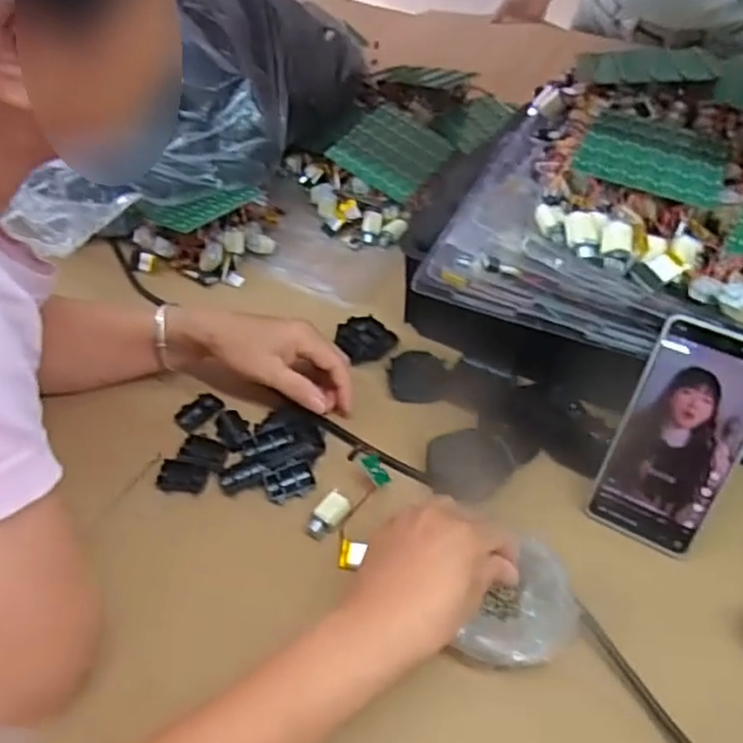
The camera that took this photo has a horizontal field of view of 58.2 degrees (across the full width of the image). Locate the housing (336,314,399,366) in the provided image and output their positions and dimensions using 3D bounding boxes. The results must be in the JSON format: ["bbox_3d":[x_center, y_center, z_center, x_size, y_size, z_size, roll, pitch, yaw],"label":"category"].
[{"bbox_3d":[-0.007,-0.031,0.639,0.053,0.011,0.053,-30,54,-26],"label":"housing"}]

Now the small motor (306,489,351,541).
[{"bbox_3d":[-0.032,0.106,0.492,0.019,0.012,0.037,29,53,23],"label":"small motor"}]

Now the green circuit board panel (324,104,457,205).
[{"bbox_3d":[0.025,-0.257,0.776,0.109,0.010,0.125,34,56,7],"label":"green circuit board panel"}]

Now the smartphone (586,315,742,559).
[{"bbox_3d":[0.217,0.049,0.468,0.079,0.165,0.006,25,23,24],"label":"smartphone"}]

